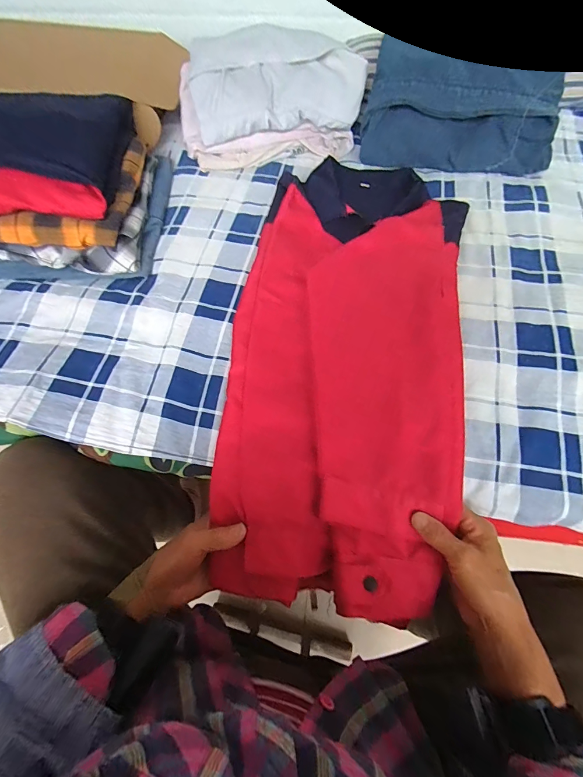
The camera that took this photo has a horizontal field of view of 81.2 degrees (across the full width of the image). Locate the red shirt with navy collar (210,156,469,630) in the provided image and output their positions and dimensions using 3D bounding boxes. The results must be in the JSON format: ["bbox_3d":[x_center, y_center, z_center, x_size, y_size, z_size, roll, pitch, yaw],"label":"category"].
[{"bbox_3d":[0.079,-0.084,0.461,0.294,0.057,0.650,8,68,5],"label":"red shirt with navy collar"}]

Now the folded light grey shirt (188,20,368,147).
[{"bbox_3d":[-0.024,-0.534,0.593,0.294,0.040,0.162,-9,95,-1],"label":"folded light grey shirt"}]

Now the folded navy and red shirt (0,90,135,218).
[{"bbox_3d":[-0.406,-0.342,0.493,0.280,0.065,0.256,0,63,-3],"label":"folded navy and red shirt"}]

